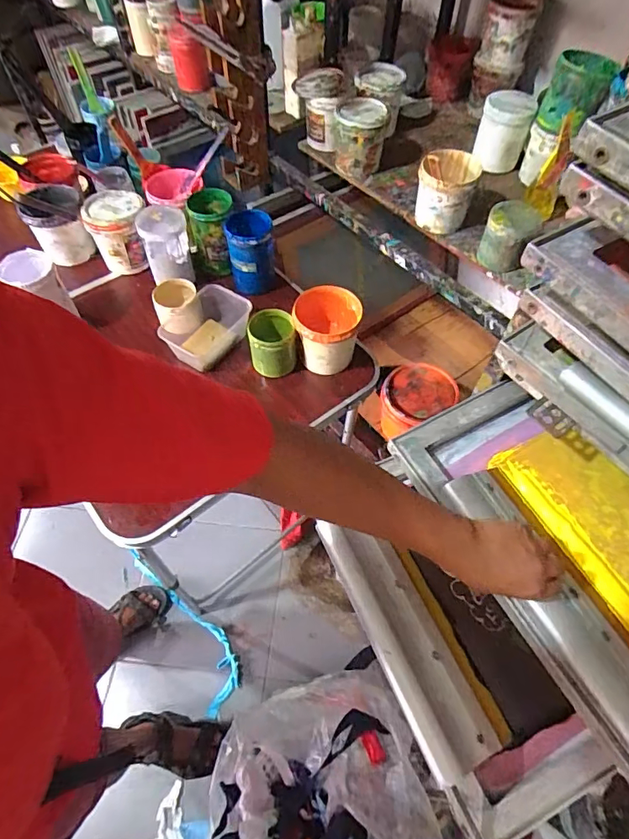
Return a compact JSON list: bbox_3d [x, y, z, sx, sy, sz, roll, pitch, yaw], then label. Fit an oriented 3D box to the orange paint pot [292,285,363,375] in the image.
[{"bbox_3d":[0.023,-0.172,0.928,0.120,0.117,0.118,1,58,-1],"label":"orange paint pot"}]

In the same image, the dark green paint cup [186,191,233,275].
[{"bbox_3d":[-0.225,-0.411,1.067,0.098,0.151,0.110,4,58,1],"label":"dark green paint cup"}]

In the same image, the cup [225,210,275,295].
[{"bbox_3d":[-0.138,-0.353,1.023,0.100,0.154,0.087,-2,58,-3],"label":"cup"}]

